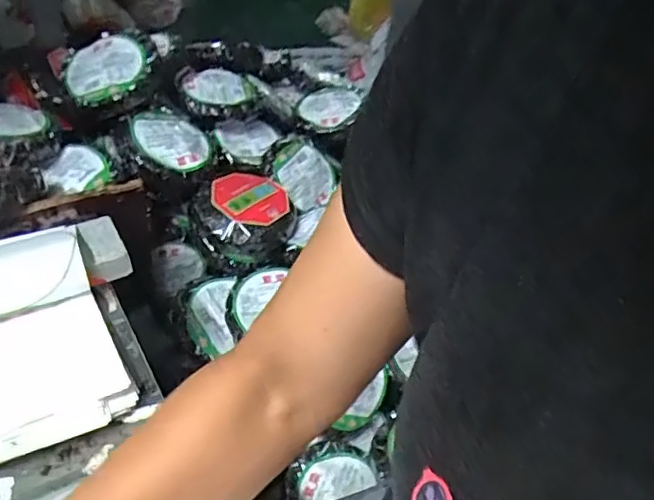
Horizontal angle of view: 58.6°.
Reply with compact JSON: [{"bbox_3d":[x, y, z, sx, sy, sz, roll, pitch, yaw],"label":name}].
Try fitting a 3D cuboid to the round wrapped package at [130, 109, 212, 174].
[{"bbox_3d":[-0.288,-0.206,1.084,0.143,0.024,0.140,16,47,-25],"label":"round wrapped package"}]

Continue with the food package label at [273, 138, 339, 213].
[{"bbox_3d":[-0.045,-0.158,1.206,0.137,0.016,0.168,45,45,-13],"label":"food package label"}]

